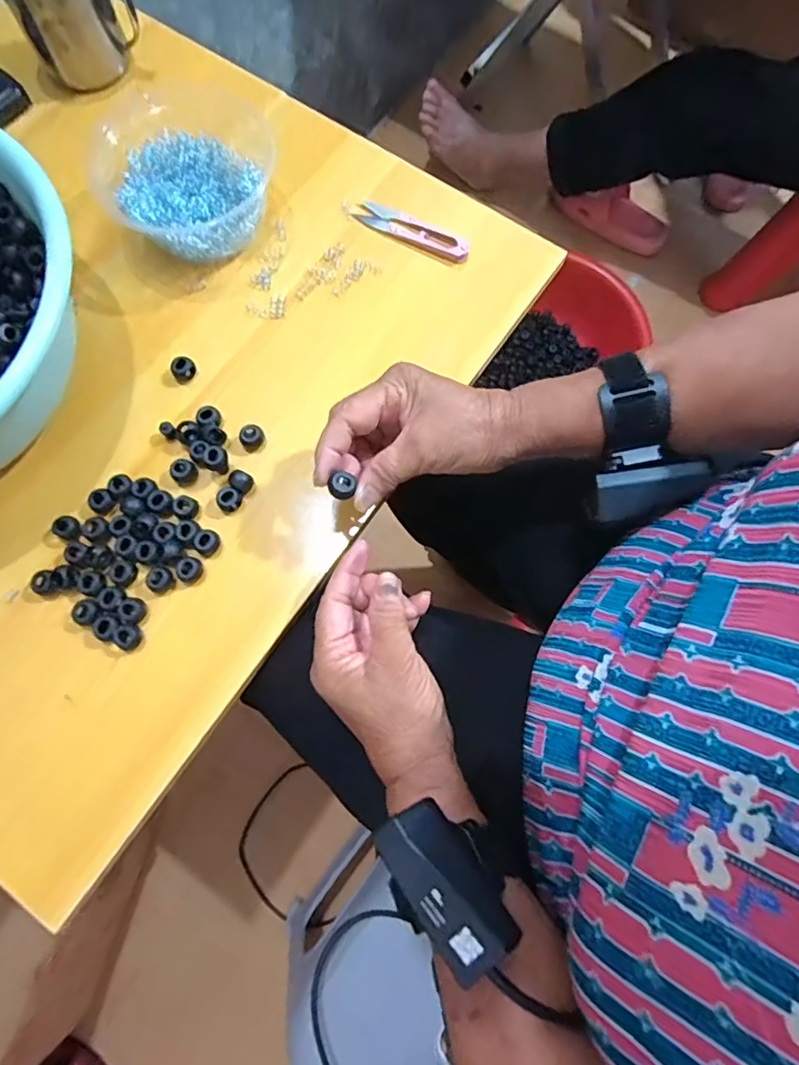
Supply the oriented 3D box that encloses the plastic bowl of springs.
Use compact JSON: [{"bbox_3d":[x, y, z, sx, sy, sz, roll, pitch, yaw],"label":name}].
[{"bbox_3d":[-0.165,-0.286,0.436,0.128,0.043,0.138,0,72,1],"label":"plastic bowl of springs"}]

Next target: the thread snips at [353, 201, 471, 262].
[{"bbox_3d":[0.011,-0.248,0.454,0.098,0.009,0.023,25,74,8],"label":"thread snips"}]

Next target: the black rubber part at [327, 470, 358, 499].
[{"bbox_3d":[-0.036,-0.029,0.341,0.016,0.012,0.013,-24,74,-7],"label":"black rubber part"}]

